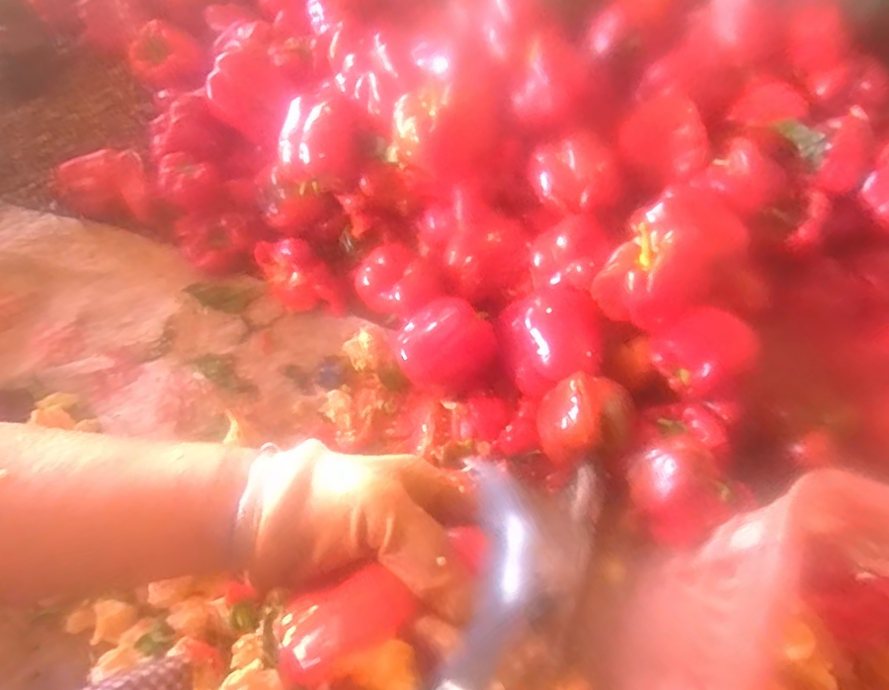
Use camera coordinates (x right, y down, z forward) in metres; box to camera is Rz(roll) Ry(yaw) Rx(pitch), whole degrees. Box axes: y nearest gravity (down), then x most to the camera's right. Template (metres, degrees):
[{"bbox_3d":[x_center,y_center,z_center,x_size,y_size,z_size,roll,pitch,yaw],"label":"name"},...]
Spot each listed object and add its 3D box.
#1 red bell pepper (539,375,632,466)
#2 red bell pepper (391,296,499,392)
[{"bbox_3d":[0.138,0.080,0.610,0.083,0.075,0.085,0,64,0],"label":"red bell pepper"},{"bbox_3d":[-0.001,-0.003,0.657,0.103,0.066,0.095,0,64,0],"label":"red bell pepper"}]

